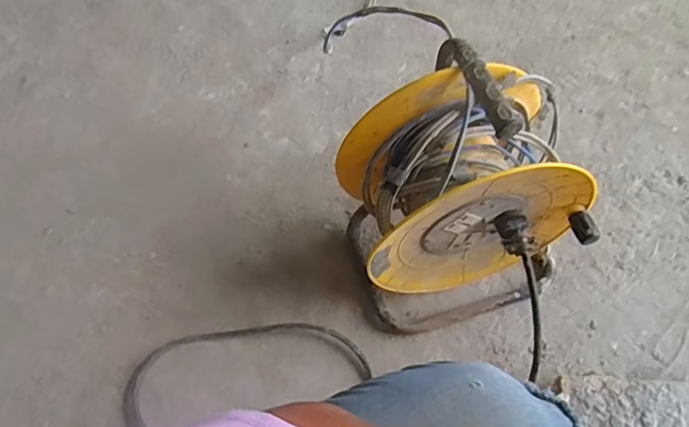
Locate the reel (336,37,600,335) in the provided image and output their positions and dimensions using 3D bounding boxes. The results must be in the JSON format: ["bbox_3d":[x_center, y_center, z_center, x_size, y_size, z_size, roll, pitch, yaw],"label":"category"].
[{"bbox_3d":[0.158,-0.017,0.647,0.290,0.342,0.205,-15,57,-8],"label":"reel"}]

